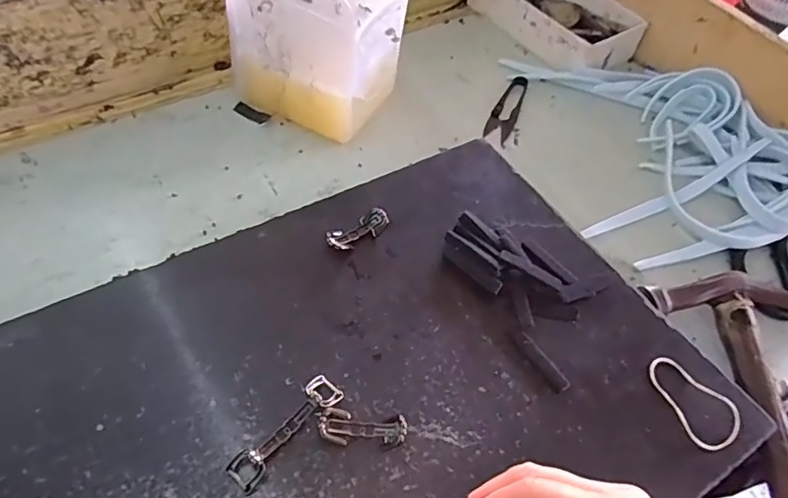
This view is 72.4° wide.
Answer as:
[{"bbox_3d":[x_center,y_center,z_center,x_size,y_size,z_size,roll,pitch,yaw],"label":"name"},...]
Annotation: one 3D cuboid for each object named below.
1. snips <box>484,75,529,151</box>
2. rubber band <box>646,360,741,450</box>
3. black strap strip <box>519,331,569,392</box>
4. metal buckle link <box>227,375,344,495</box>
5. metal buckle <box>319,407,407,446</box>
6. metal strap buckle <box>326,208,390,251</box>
[{"bbox_3d":[0.115,-0.144,0.544,0.025,0.012,0.101,22,54,9],"label":"snips"},{"bbox_3d":[0.188,0.093,0.336,0.037,0.008,0.060,-14,54,-7],"label":"rubber band"},{"bbox_3d":[0.094,0.072,0.343,0.011,0.004,0.042,-25,60,-23],"label":"black strap strip"},{"bbox_3d":[-0.060,0.100,0.302,0.019,0.008,0.074,37,58,19],"label":"metal buckle link"},{"bbox_3d":[-0.018,0.102,0.306,0.050,0.008,0.019,9,53,-1],"label":"metal buckle"},{"bbox_3d":[-0.026,-0.014,0.390,0.049,0.011,0.018,-22,59,-22],"label":"metal strap buckle"}]

